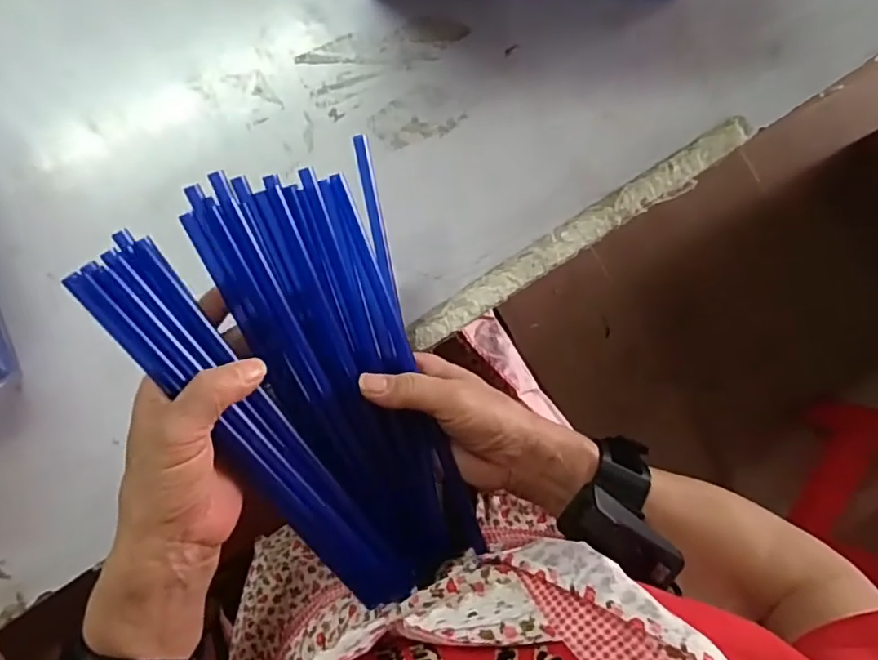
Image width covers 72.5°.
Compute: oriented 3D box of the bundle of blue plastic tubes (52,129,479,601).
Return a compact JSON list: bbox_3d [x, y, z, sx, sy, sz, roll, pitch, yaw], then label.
[{"bbox_3d":[-0.059,0.038,0.339,0.151,0.076,0.247,-28,89,-7],"label":"bundle of blue plastic tubes"}]

